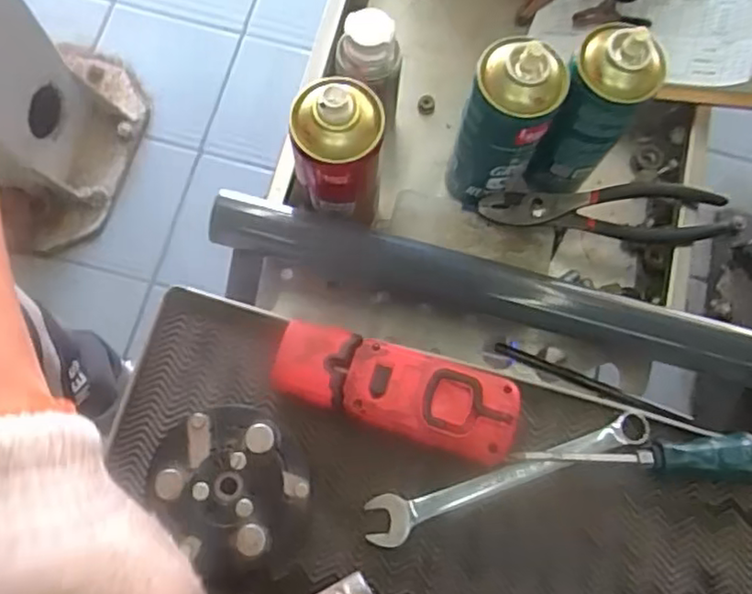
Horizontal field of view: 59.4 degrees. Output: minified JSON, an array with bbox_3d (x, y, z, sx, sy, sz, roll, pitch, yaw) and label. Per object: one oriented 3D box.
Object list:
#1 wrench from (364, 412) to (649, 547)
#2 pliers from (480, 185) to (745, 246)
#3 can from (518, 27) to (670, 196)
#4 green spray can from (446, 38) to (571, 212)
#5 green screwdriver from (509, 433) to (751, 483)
[{"bbox_3d":[0.091,0.121,0.441,0.200,0.012,0.030,-17,77,-6],"label":"wrench"},{"bbox_3d":[0.189,-0.073,0.545,0.199,0.024,0.047,7,75,0],"label":"pliers"},{"bbox_3d":[0.164,-0.137,0.510,0.056,0.168,0.052,1,76,-2],"label":"can"},{"bbox_3d":[0.095,-0.126,0.496,0.061,0.163,0.065,1,76,-2],"label":"green spray can"},{"bbox_3d":[0.189,0.109,0.439,0.188,0.025,0.029,0,76,-2],"label":"green screwdriver"}]

